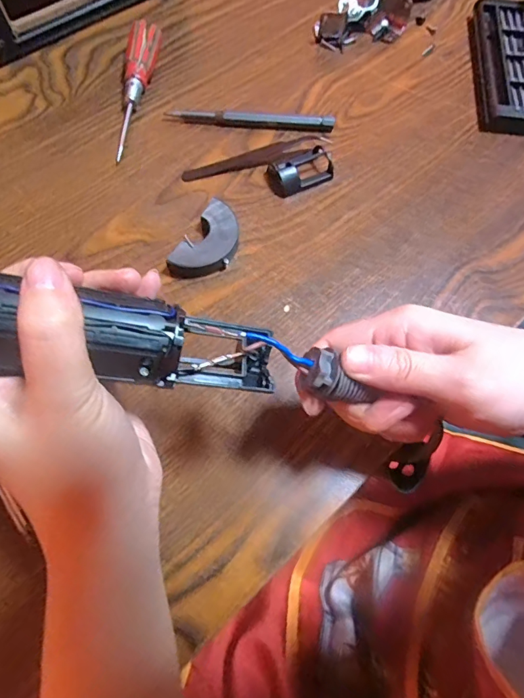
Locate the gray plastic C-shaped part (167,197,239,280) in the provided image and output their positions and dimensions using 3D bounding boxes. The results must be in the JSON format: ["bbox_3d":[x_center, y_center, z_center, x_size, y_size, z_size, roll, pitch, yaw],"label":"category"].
[{"bbox_3d":[-0.036,-0.072,0.306,0.034,0.016,0.060,30,69,9],"label":"gray plastic C-shaped part"}]

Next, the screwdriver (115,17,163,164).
[{"bbox_3d":[-0.106,-0.217,0.361,0.024,0.022,0.138,7,67,0],"label":"screwdriver"}]

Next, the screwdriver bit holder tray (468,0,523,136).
[{"bbox_3d":[0.231,-0.258,0.399,0.071,0.026,0.163,7,67,0],"label":"screwdriver bit holder tray"}]

